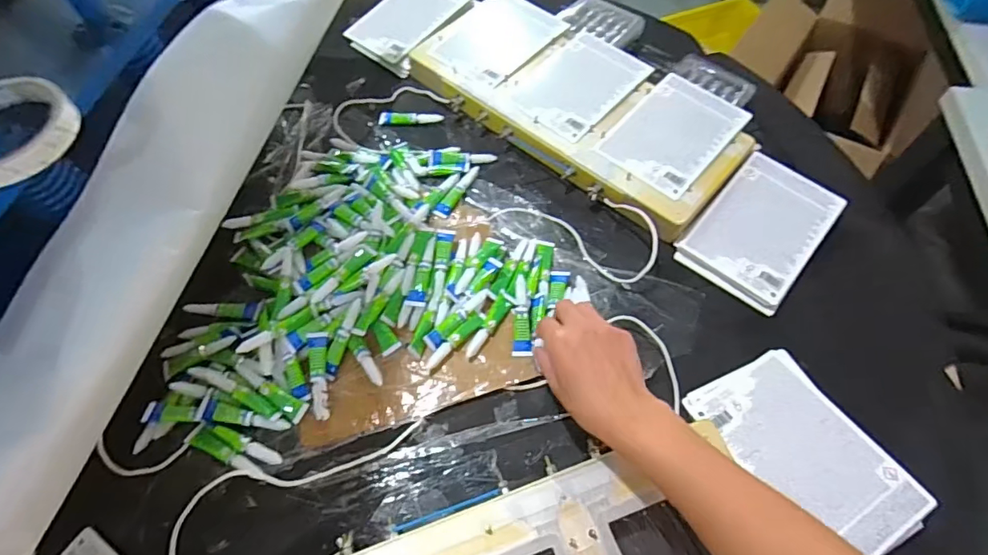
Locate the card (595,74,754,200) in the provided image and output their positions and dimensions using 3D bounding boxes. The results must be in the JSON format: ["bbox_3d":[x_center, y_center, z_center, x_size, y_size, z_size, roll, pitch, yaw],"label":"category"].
[{"bbox_3d":[0.217,-0.175,0.609,0.114,0.010,0.170,38,67,21],"label":"card"}]

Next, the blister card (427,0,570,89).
[{"bbox_3d":[0.005,-0.331,0.698,0.134,0.006,0.164,34,67,21],"label":"blister card"}]

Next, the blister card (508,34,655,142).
[{"bbox_3d":[0.110,-0.249,0.652,0.116,0.009,0.169,38,67,20],"label":"blister card"}]

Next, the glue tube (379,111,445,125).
[{"bbox_3d":[-0.109,-0.209,0.670,0.083,0.007,0.020,2,60,2],"label":"glue tube"}]

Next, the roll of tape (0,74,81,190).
[{"bbox_3d":[-0.334,-0.098,0.348,0.088,0.020,0.088,0,60,1],"label":"roll of tape"}]

